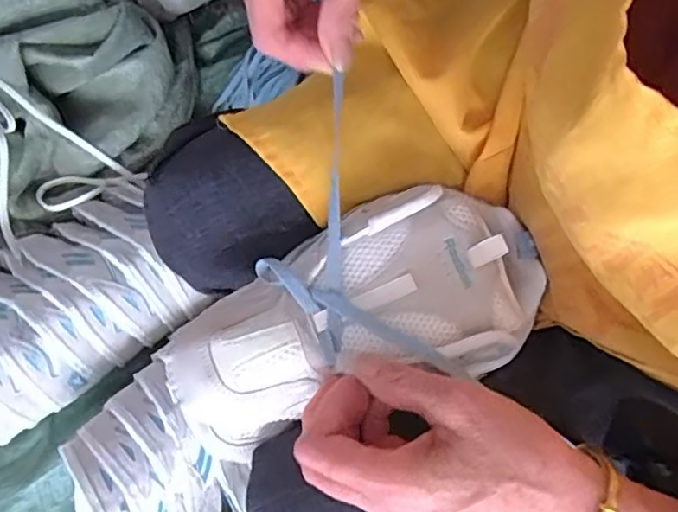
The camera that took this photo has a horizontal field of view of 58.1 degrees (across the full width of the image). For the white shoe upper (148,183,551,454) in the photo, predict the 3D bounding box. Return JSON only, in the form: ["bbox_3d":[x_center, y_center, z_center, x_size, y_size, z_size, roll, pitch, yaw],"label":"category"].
[{"bbox_3d":[0.011,0.033,0.352,0.215,0.049,0.108,-24,79,0],"label":"white shoe upper"}]

